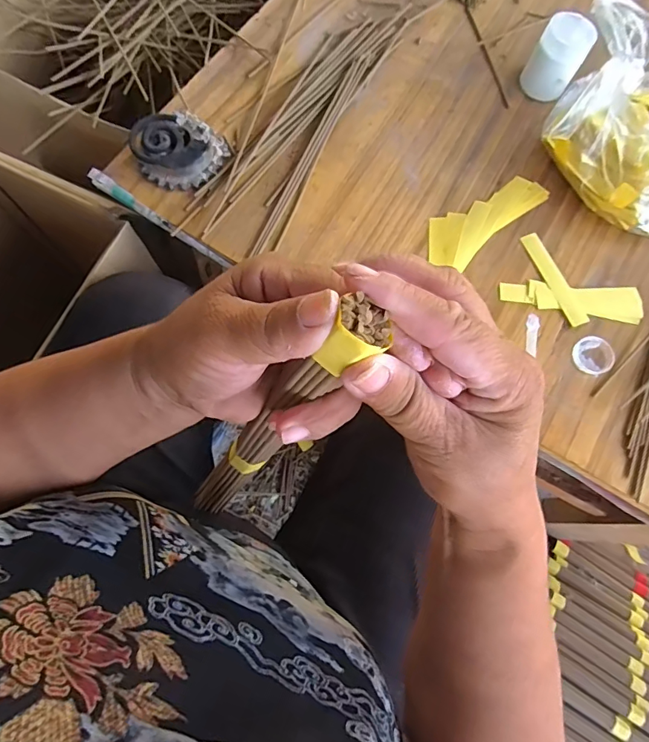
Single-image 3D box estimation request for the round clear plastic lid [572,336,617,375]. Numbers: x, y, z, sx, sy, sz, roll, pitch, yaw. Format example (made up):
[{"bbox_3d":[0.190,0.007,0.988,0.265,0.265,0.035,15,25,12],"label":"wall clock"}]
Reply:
[{"bbox_3d":[0.268,-0.016,0.448,0.038,0.008,0.037,1,73,-3],"label":"round clear plastic lid"}]

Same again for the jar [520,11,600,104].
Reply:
[{"bbox_3d":[0.269,-0.361,0.523,0.057,0.065,0.062,30,74,5],"label":"jar"}]

